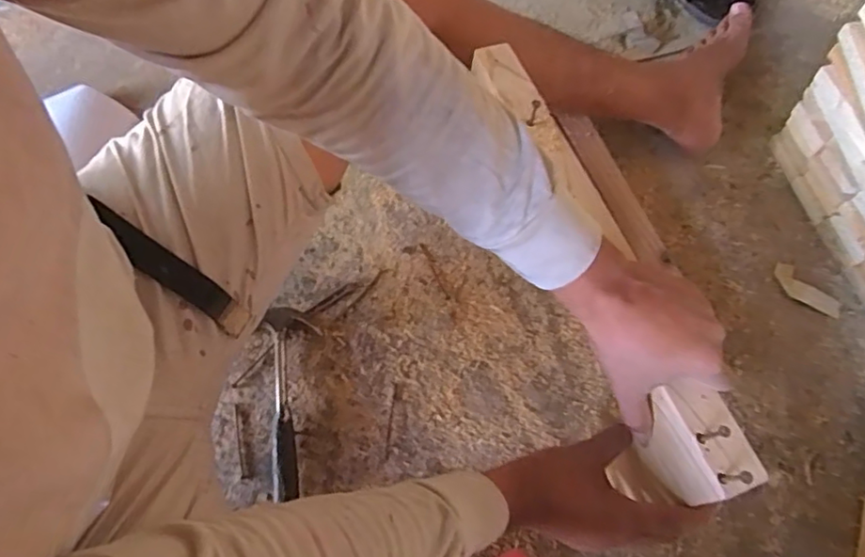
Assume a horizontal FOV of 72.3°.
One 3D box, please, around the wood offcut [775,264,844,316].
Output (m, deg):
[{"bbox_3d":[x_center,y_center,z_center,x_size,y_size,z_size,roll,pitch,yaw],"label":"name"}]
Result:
[{"bbox_3d":[0.449,0.015,0.712,0.037,0.008,0.085,-40,69,-14],"label":"wood offcut"}]

